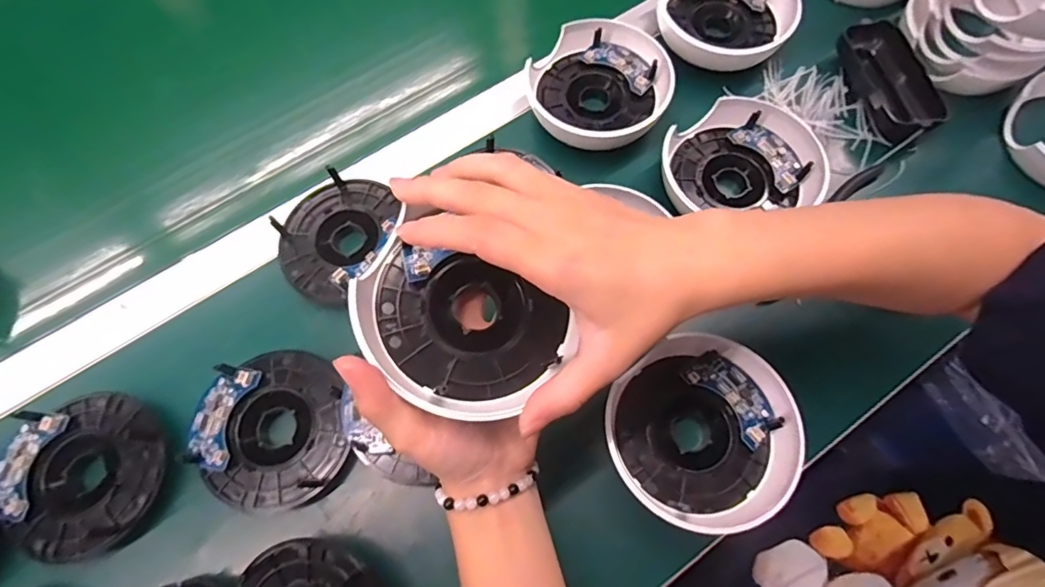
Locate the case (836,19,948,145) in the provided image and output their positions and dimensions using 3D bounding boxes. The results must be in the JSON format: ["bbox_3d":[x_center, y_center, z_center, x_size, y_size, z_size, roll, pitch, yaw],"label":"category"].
[{"bbox_3d":[0.307,-0.179,0.431,0.053,0.027,0.112,-15,69,-4],"label":"case"}]

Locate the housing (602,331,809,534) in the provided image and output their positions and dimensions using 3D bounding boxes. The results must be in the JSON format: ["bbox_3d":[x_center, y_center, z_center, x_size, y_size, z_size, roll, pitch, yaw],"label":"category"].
[{"bbox_3d":[0.115,0.087,0.331,0.110,0.043,0.110,0,69,1],"label":"housing"}]

